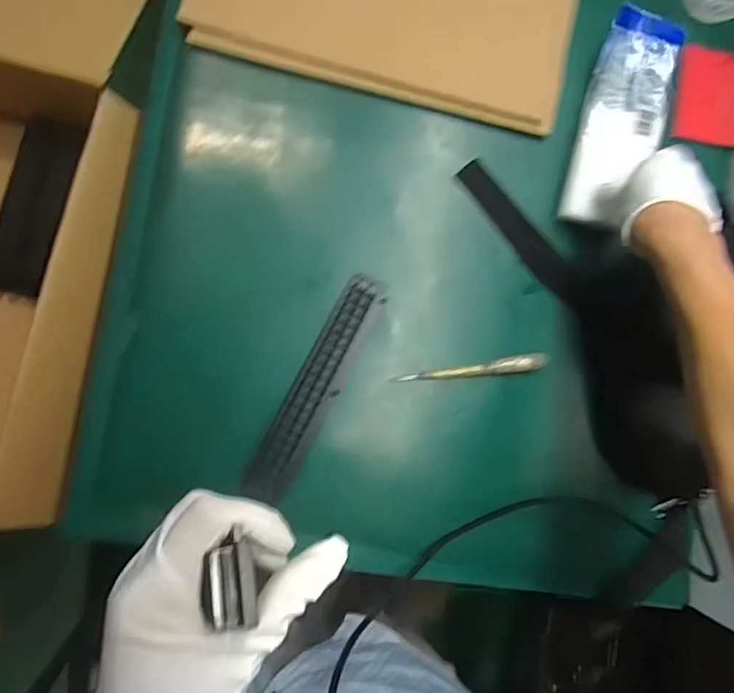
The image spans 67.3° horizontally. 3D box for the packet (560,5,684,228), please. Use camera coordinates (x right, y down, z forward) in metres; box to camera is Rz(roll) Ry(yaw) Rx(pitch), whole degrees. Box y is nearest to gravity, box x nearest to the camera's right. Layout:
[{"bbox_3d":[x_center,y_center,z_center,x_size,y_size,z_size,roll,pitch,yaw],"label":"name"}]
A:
[{"bbox_3d":[0.258,-0.229,0.555,0.075,0.045,0.220,20,85,-3],"label":"packet"}]

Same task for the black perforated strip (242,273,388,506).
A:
[{"bbox_3d":[-0.047,0.038,0.521,0.042,0.011,0.227,28,84,-2],"label":"black perforated strip"}]

